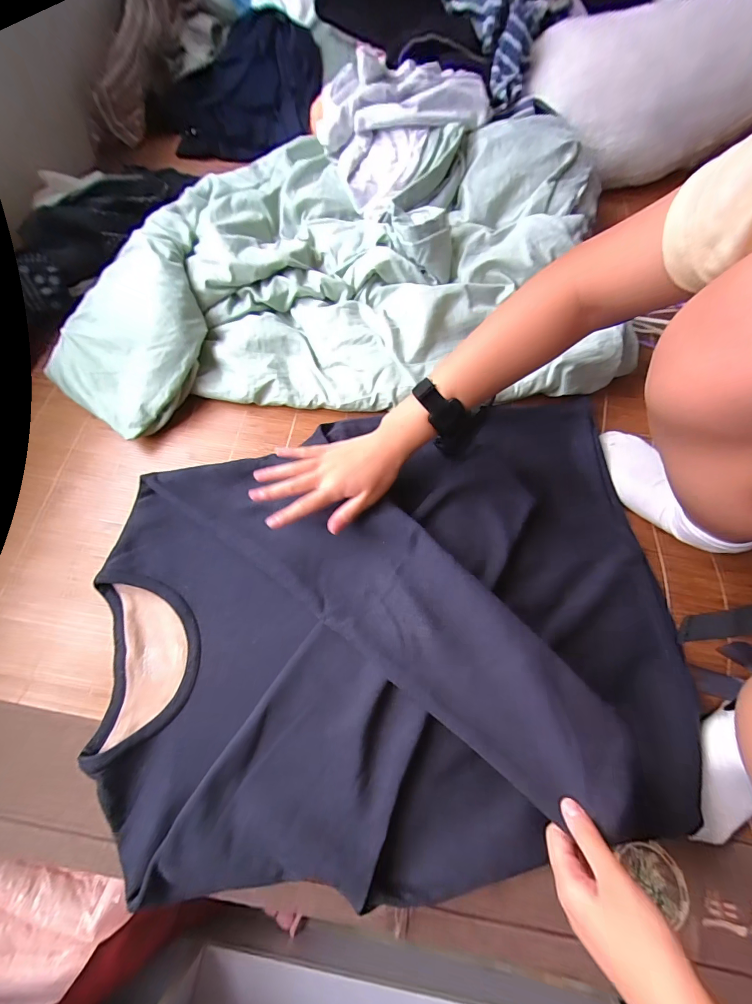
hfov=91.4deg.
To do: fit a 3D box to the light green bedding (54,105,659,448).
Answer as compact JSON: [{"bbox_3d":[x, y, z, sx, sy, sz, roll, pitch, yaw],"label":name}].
[{"bbox_3d":[-0.052,-0.363,0.539,0.758,0.079,0.472,-6,70,-1],"label":"light green bedding"}]

